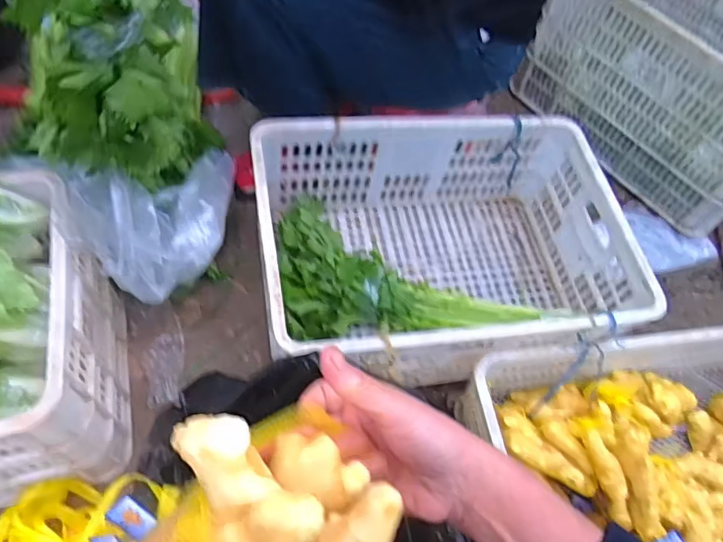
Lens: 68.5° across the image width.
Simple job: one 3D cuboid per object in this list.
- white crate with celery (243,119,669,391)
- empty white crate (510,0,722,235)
[{"bbox_3d":[0.136,-0.024,0.944,0.602,0.274,0.430,-8,59,-11],"label":"white crate with celery"},{"bbox_3d":[0.754,-0.473,1.240,0.456,0.347,0.612,-34,67,-24],"label":"empty white crate"}]

